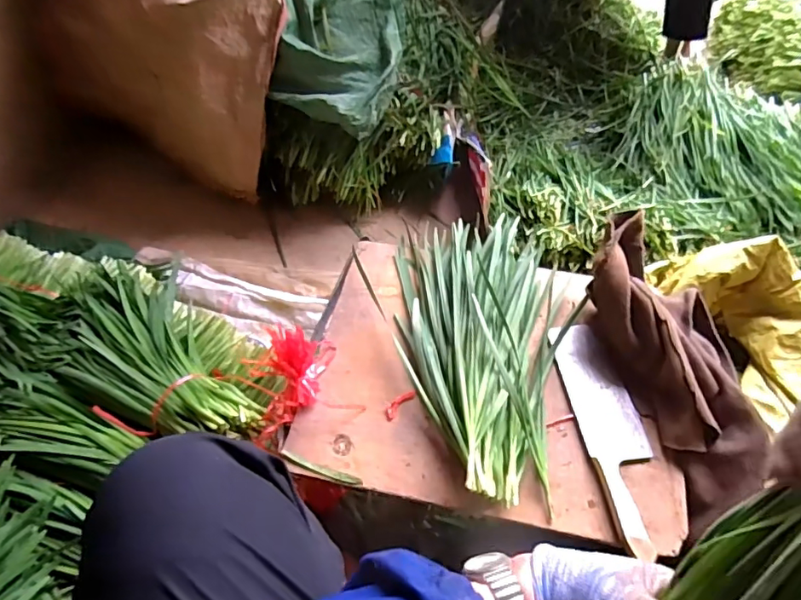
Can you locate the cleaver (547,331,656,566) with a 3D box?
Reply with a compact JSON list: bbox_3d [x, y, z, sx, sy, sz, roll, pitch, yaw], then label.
[{"bbox_3d":[0.243,0.143,0.605,0.071,0.023,0.269,-6,57,-4],"label":"cleaver"}]

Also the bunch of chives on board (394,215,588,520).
[{"bbox_3d":[0.104,0.043,0.657,0.201,0.061,0.382,0,57,0],"label":"bunch of chives on board"}]

